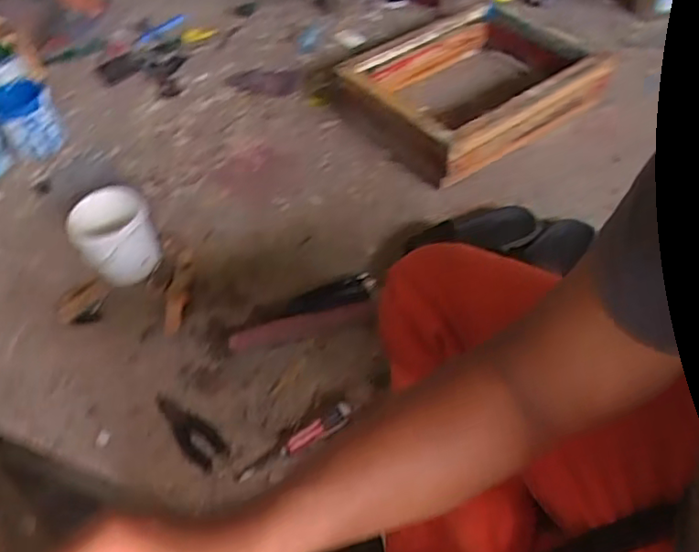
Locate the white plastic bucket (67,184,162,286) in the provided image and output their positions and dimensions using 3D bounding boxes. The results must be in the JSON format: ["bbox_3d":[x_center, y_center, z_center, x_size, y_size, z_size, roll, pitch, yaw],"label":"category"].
[{"bbox_3d":[-0.408,-0.069,1.079,0.131,0.119,0.118,-29,52,-18],"label":"white plastic bucket"}]

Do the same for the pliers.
[{"bbox_3d":[-0.240,0.221,0.902,0.155,0.009,0.050,35,61,30],"label":"pliers"}]

